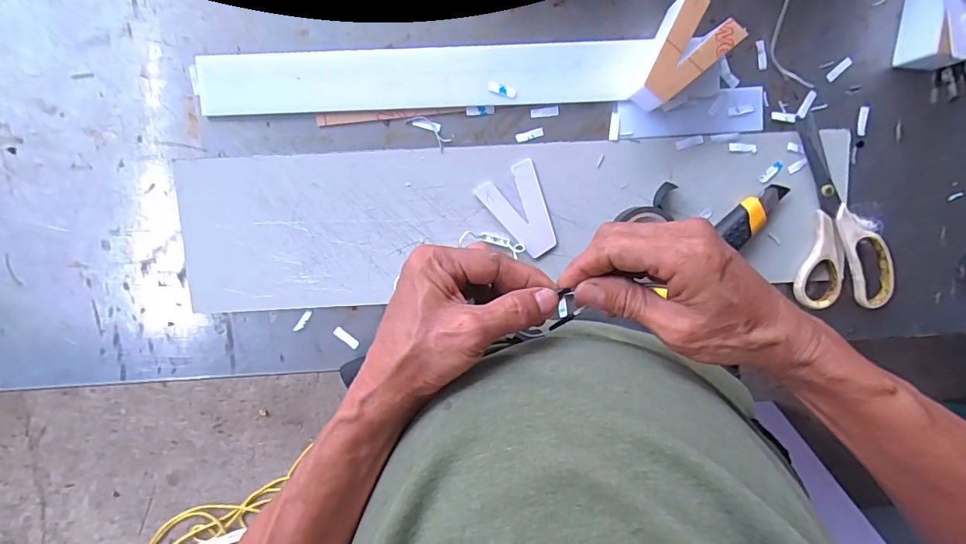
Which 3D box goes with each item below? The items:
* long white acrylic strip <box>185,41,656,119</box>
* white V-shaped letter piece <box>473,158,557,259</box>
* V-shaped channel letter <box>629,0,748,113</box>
[{"bbox_3d":[-0.050,-0.170,0.417,0.388,0.007,0.051,-3,97,-1],"label":"long white acrylic strip"},{"bbox_3d":[0.038,-0.054,0.432,0.054,0.004,0.080,-31,97,2],"label":"white V-shaped letter piece"},{"bbox_3d":[0.159,-0.182,0.401,0.056,0.047,0.084,44,94,-6],"label":"V-shaped channel letter"}]

